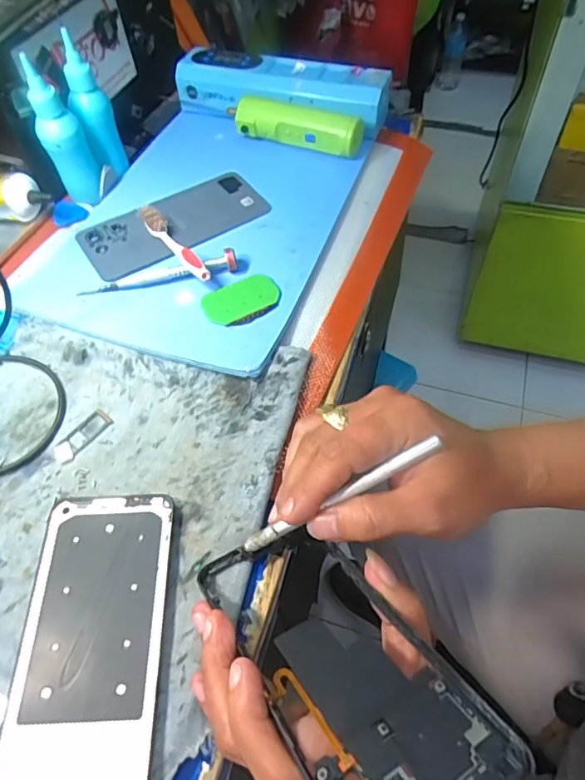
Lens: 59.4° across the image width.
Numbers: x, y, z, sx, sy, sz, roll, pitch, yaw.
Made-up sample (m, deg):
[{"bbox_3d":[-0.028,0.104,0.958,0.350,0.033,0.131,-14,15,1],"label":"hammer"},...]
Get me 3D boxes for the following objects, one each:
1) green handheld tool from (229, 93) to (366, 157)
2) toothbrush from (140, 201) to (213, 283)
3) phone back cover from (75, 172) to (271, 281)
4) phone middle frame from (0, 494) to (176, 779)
[{"bbox_3d":[0.001,-0.247,0.479,0.129,0.030,0.028,19,60,11],"label":"green handheld tool"},{"bbox_3d":[-0.095,-0.116,0.400,0.015,0.024,0.108,-28,59,-15],"label":"toothbrush"},{"bbox_3d":[-0.101,-0.144,0.436,0.153,0.010,0.072,-32,59,-17],"label":"phone back cover"},{"bbox_3d":[-0.102,0.130,0.260,0.071,0.010,0.156,-3,56,1],"label":"phone middle frame"}]

